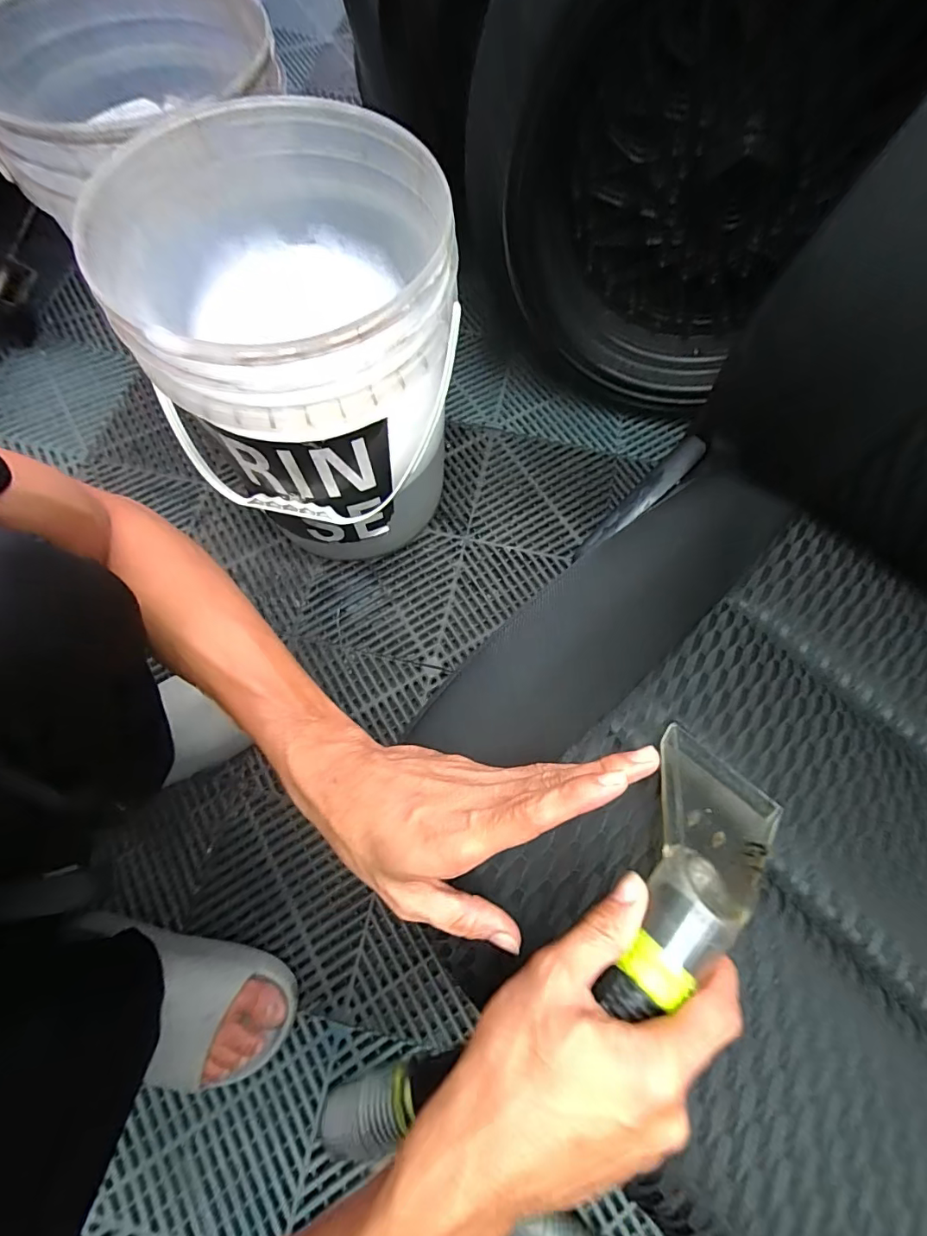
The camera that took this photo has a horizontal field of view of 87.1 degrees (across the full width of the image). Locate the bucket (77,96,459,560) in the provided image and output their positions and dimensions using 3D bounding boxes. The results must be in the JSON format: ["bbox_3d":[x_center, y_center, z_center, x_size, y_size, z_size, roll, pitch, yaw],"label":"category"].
[{"bbox_3d":[-0.159,-0.258,0.566,0.289,0.384,0.290,-2,70,-1],"label":"bucket"}]

